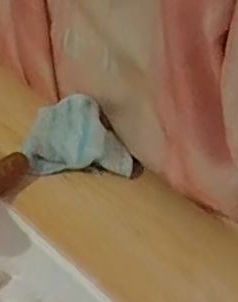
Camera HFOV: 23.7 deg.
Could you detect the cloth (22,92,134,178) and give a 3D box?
[{"bbox_3d":[-0.048,-0.020,0.668,0.122,0.054,0.099,2,37,-6],"label":"cloth"}]

